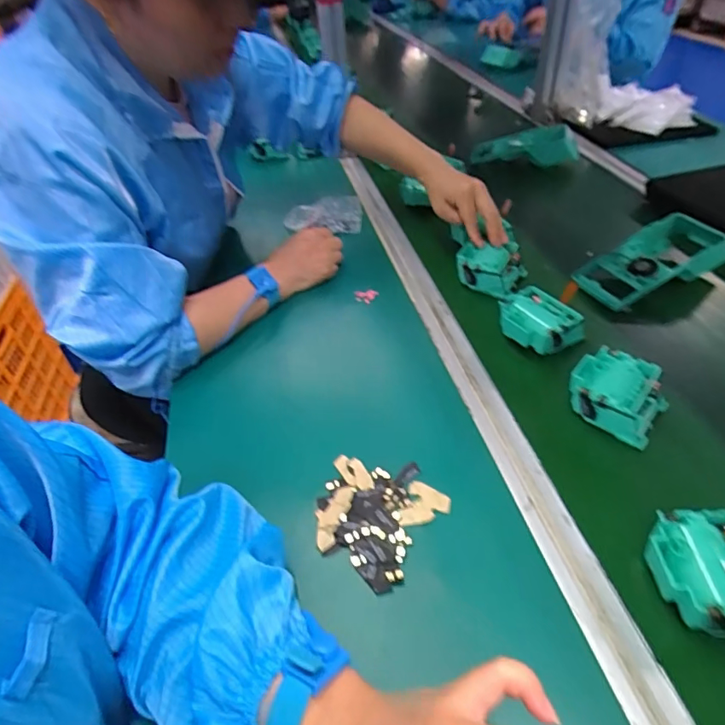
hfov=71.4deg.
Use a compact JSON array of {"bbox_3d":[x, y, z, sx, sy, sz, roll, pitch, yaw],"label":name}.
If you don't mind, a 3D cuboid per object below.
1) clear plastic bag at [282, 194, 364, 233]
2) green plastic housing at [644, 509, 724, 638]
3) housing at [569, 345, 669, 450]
[{"bbox_3d":[-0.061,-0.234,0.791,0.126,0.040,0.052,8,44,15],"label":"clear plastic bag"},{"bbox_3d":[0.241,0.148,0.354,0.070,0.039,0.075,-2,42,5],"label":"green plastic housing"},{"bbox_3d":[0.242,0.032,0.483,0.081,0.044,0.080,27,52,31],"label":"housing"}]

